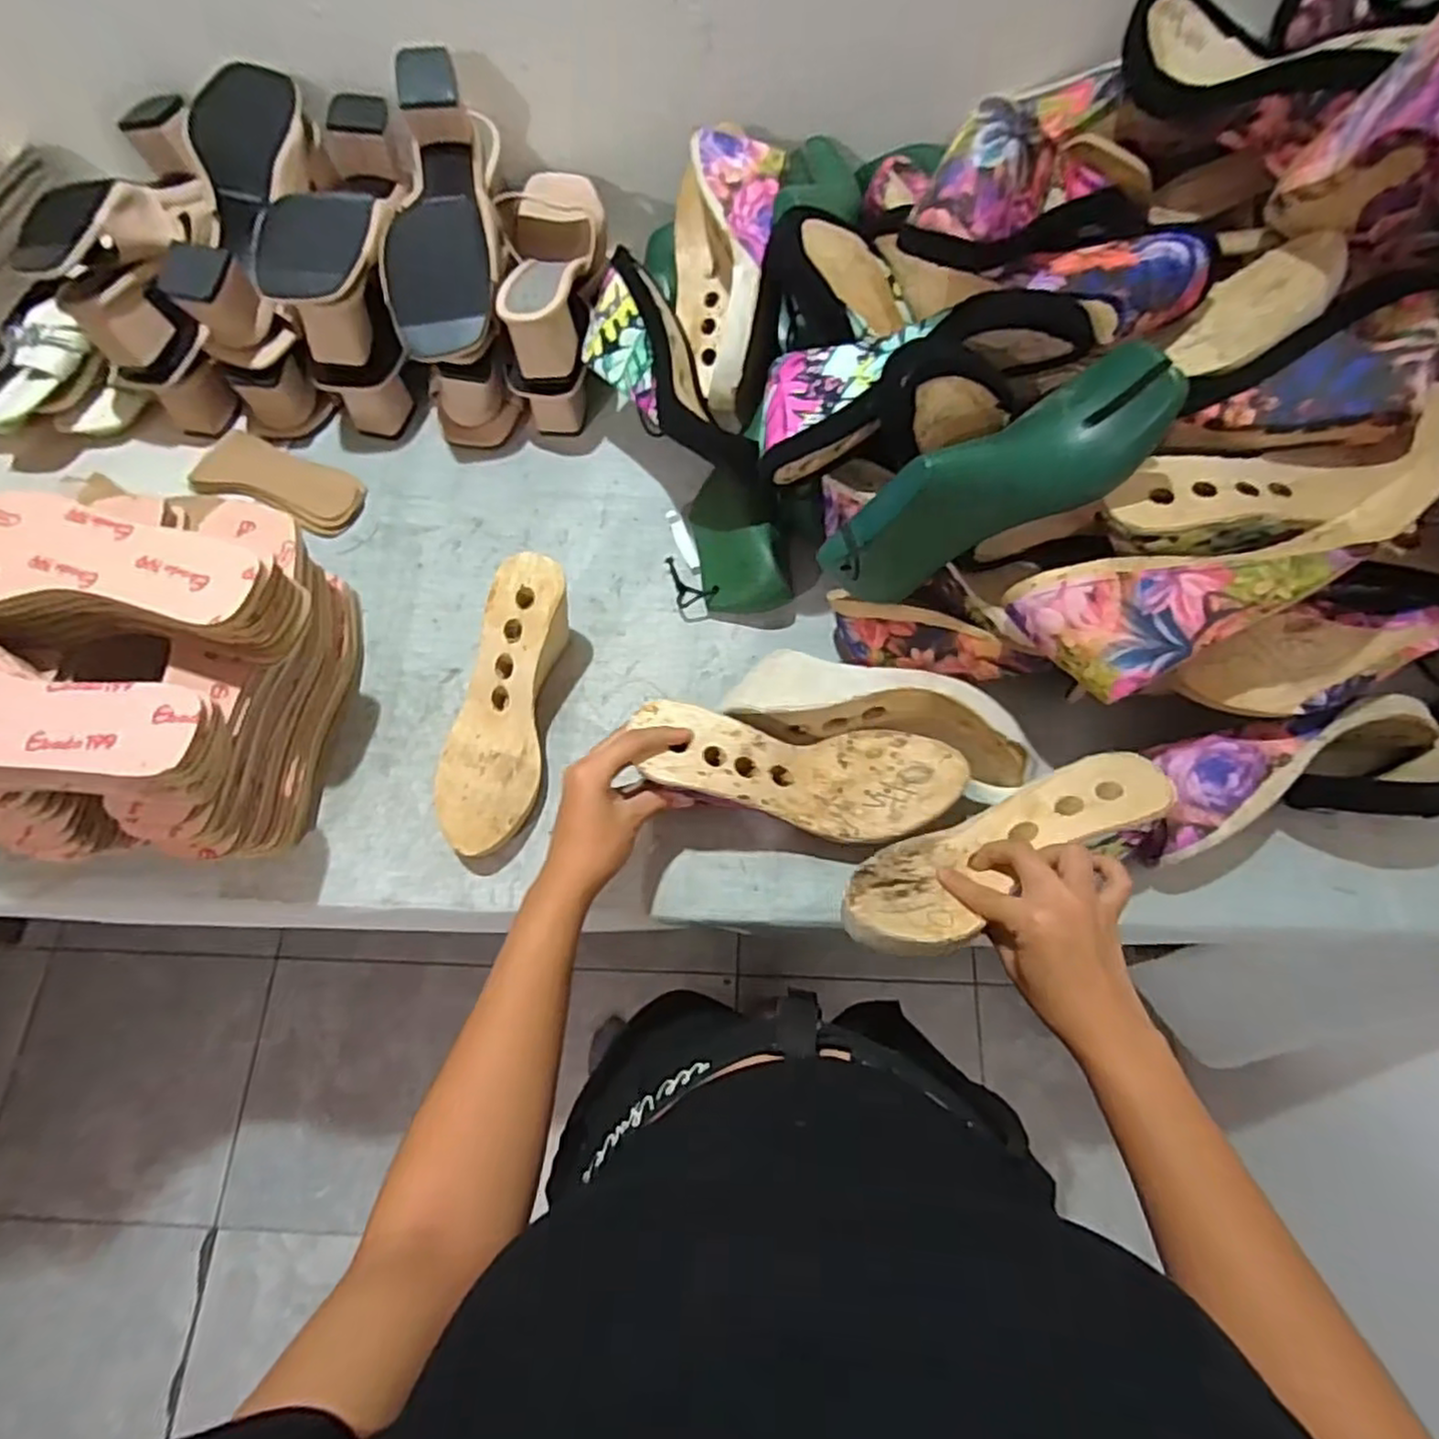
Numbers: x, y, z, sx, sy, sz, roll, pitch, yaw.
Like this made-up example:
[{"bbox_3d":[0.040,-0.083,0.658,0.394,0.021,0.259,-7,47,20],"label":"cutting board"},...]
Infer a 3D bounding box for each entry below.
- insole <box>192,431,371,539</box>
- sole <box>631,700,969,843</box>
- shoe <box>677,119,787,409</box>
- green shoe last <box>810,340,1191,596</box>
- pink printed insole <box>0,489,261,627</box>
[{"bbox_3d":[-0.410,-0.221,0.677,0.145,0.030,0.062,20,72,9],"label":"insole"},{"bbox_3d":[0.058,0.040,0.525,0.230,0.046,0.085,9,70,-12],"label":"sole"},{"bbox_3d":[0.000,-0.377,0.608,0.090,0.093,0.223,3,70,3],"label":"shoe"},{"bbox_3d":[0.169,-0.154,0.468,0.228,0.093,0.069,-28,69,23],"label":"green shoe last"},{"bbox_3d":[-0.408,-0.100,0.453,0.234,0.009,0.081,10,73,4],"label":"pink printed insole"}]

